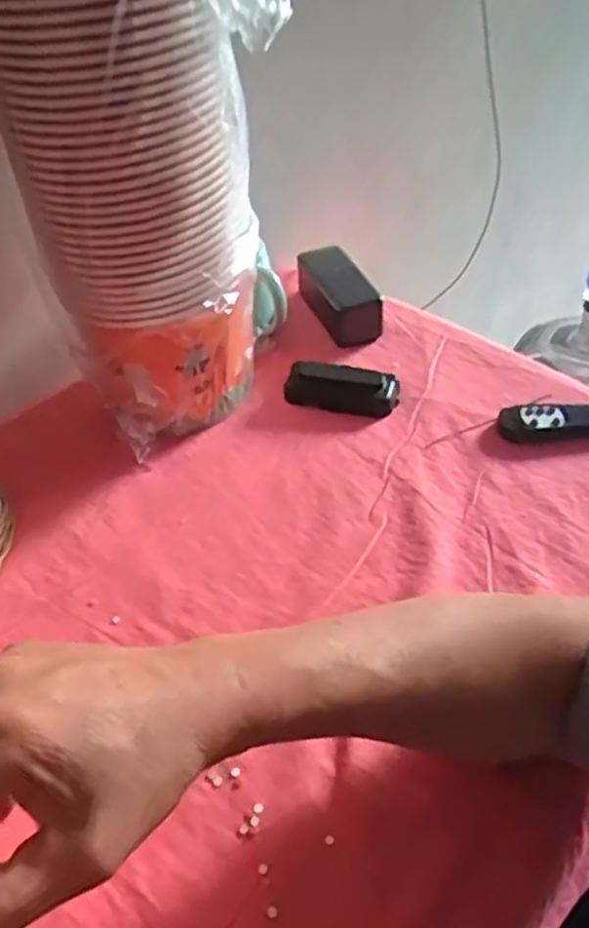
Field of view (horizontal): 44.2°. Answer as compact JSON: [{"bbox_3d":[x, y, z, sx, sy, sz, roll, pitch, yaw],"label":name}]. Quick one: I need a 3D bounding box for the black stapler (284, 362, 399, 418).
[{"bbox_3d":[0.046,-0.074,0.696,0.103,0.026,0.040,13,47,13],"label":"black stapler"}]

